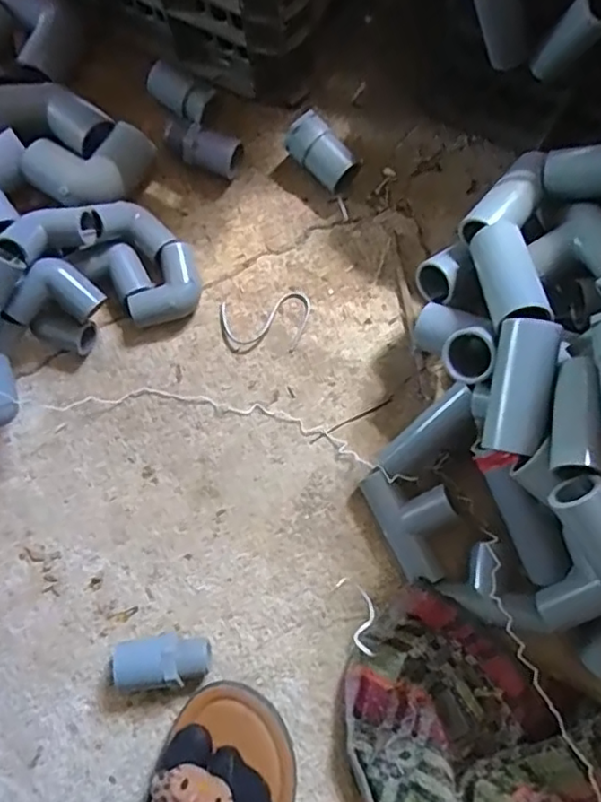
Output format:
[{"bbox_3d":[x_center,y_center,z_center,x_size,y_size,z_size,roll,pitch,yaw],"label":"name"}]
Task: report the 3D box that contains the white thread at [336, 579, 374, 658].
[{"bbox_3d":[0.043,0.157,0.450,0.022,0.008,0.056,-11,67,-1],"label":"white thread"}]

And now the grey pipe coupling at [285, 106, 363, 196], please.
[{"bbox_3d":[0.018,-0.202,0.506,0.056,0.036,0.035,41,83,7],"label":"grey pipe coupling"}]

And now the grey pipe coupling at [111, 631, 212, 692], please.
[{"bbox_3d":[-0.097,0.182,0.434,0.067,0.034,0.032,-5,80,0],"label":"grey pipe coupling"}]

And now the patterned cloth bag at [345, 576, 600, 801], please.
[{"bbox_3d":[0.127,0.260,0.404,0.239,0.063,0.178,34,82,7],"label":"patterned cloth bag"}]

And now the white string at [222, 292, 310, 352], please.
[{"bbox_3d":[-0.029,-0.067,0.495,0.070,0.004,0.048,8,80,2],"label":"white string"}]

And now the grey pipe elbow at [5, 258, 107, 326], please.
[{"bbox_3d":[-0.185,-0.083,0.464,0.066,0.023,0.044,-6,114,-8],"label":"grey pipe elbow"}]

